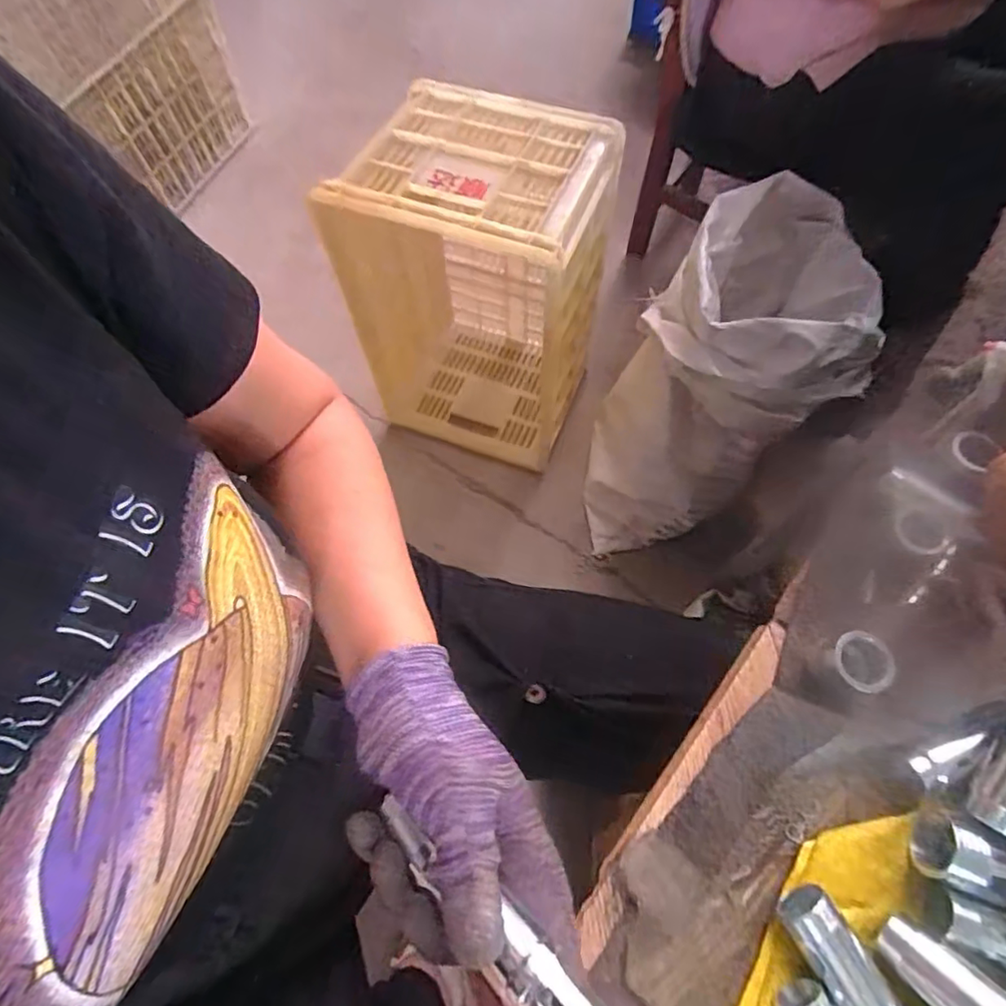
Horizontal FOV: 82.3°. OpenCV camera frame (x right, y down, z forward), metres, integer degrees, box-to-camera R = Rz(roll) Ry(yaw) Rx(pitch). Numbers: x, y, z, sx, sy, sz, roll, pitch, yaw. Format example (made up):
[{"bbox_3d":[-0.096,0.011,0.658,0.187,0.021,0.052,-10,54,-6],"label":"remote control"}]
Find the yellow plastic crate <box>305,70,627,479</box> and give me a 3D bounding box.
[{"bbox_3d":[-0.044,-0.322,0.894,0.348,0.458,0.293,17,68,10],"label":"yellow plastic crate"}]

